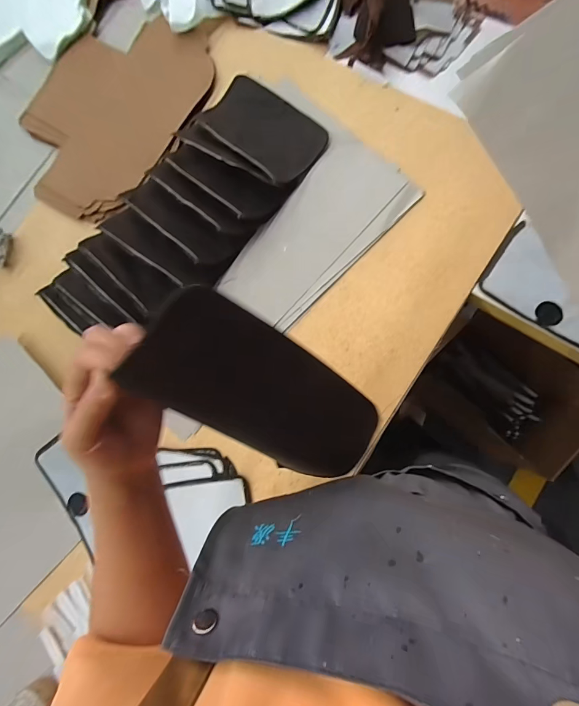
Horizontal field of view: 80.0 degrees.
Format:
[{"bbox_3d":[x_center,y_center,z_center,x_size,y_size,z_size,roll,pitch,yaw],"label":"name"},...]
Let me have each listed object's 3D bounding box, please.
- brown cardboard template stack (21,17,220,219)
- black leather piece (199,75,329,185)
[{"bbox_3d":[-0.339,-0.462,0.651,0.308,0.029,0.407,35,87,8],"label":"brown cardboard template stack"},{"bbox_3d":[-0.047,-0.403,0.617,0.217,0.033,0.137,42,88,8],"label":"black leather piece"}]

